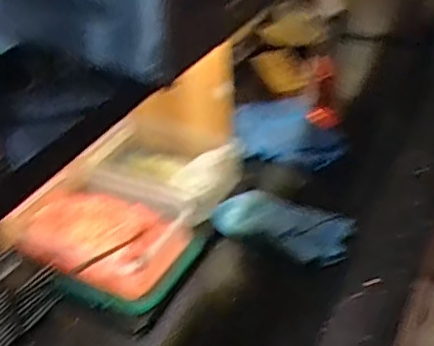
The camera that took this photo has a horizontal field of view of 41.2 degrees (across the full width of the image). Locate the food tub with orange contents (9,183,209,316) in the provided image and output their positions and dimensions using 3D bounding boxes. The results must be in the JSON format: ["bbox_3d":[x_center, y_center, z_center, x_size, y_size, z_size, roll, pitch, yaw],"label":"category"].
[{"bbox_3d":[-0.176,0.096,0.881,0.261,0.083,0.193,15,40,21],"label":"food tub with orange contents"}]

